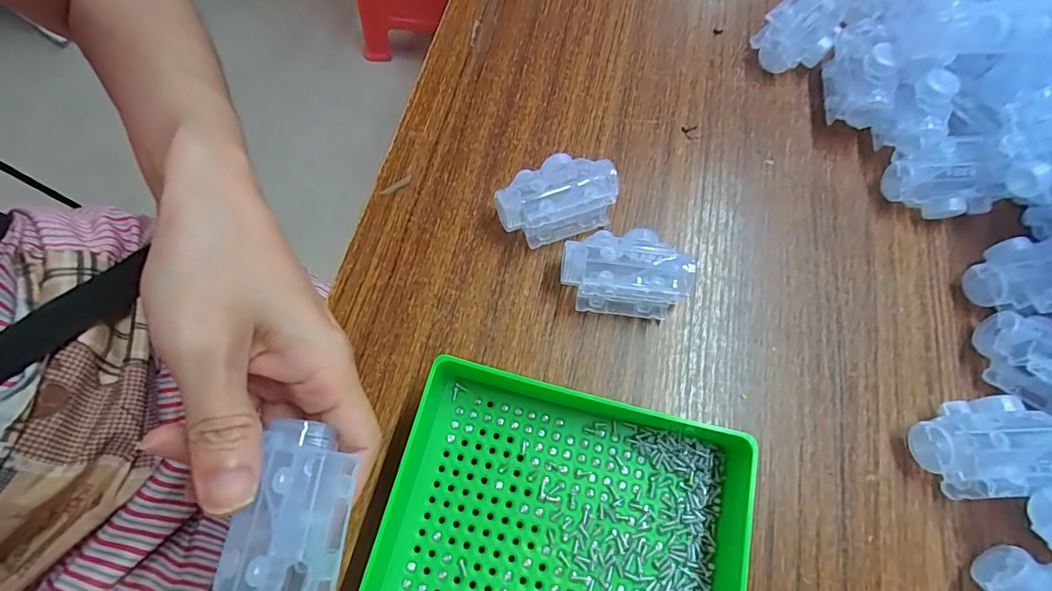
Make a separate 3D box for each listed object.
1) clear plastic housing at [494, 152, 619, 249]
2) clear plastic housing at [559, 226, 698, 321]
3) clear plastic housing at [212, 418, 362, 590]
[{"bbox_3d":[0.018,-0.058,0.278,0.069,0.028,0.040,-19,70,-7],"label":"clear plastic housing"},{"bbox_3d":[0.055,-0.012,0.264,0.069,0.028,0.042,5,69,2],"label":"clear plastic housing"},{"bbox_3d":[-0.084,0.081,0.167,0.033,0.028,0.068,1,66,0],"label":"clear plastic housing"}]

